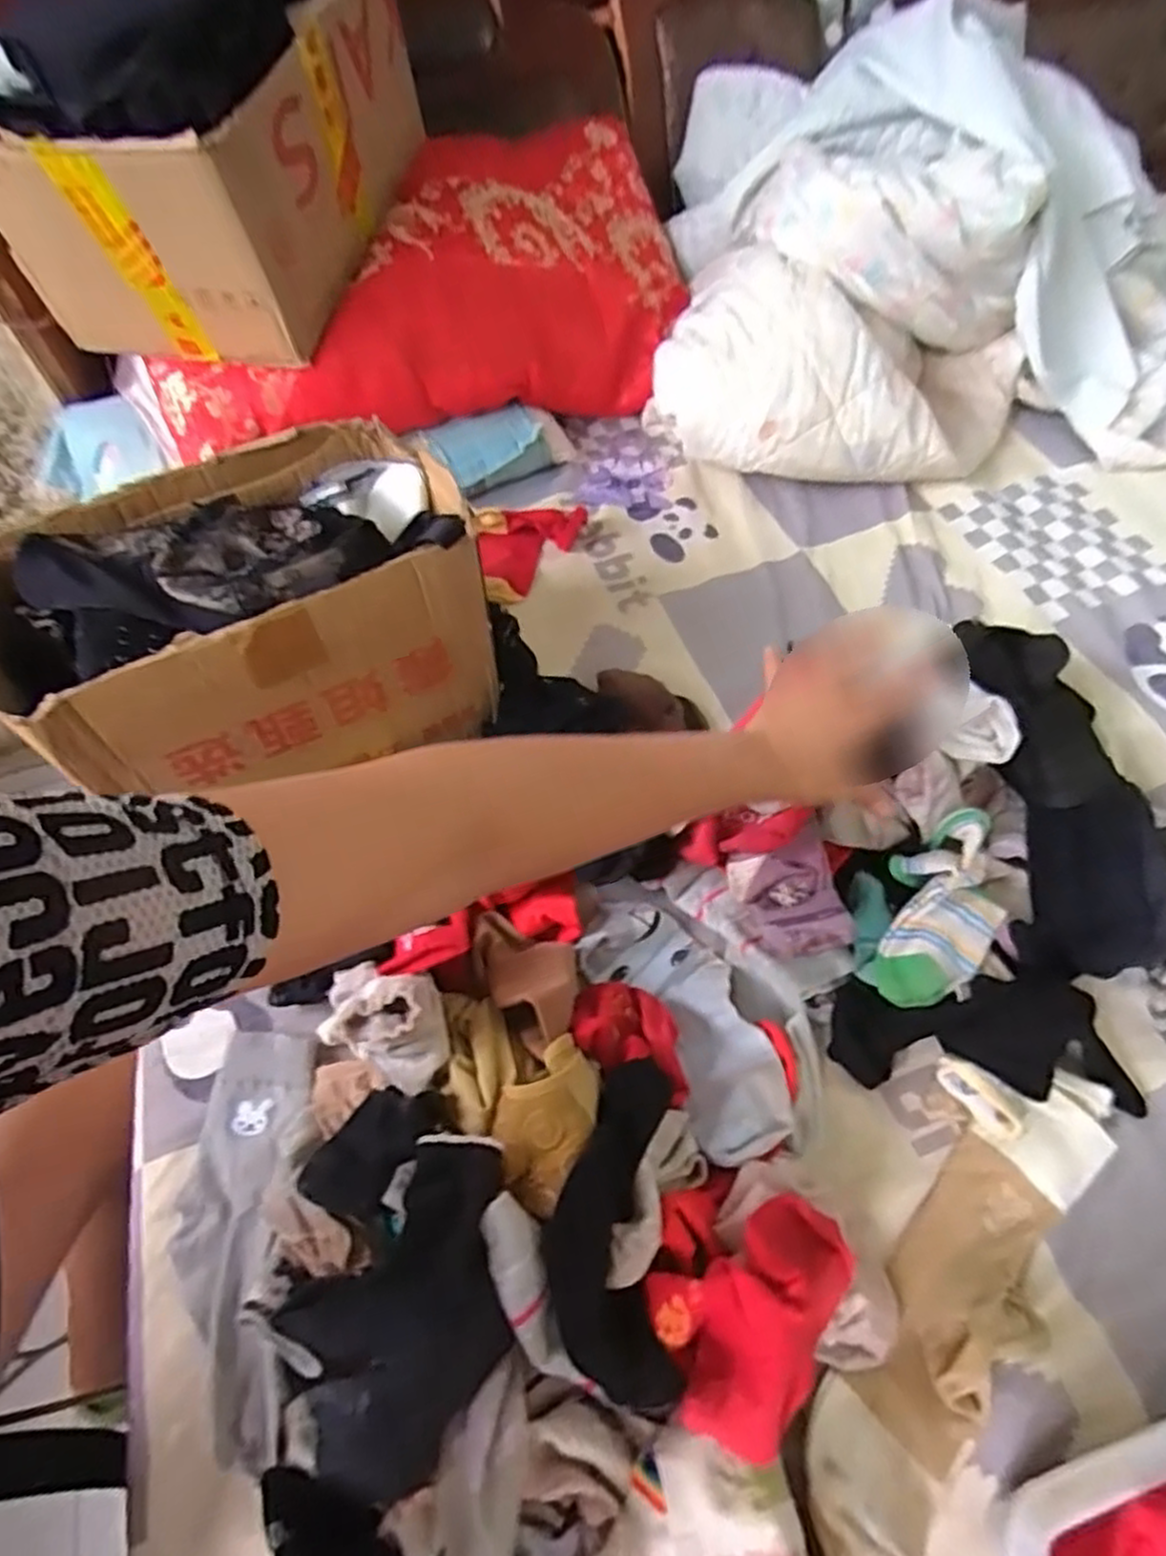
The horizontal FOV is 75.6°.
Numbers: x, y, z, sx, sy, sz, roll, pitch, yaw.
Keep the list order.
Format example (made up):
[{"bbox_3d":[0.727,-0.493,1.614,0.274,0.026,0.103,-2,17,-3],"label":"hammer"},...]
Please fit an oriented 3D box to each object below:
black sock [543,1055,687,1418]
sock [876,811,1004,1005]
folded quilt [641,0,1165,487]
[{"bbox_3d":[0.016,0.248,0.424,0.070,0.027,0.166,0,57,2],"label":"black sock"},{"bbox_3d":[0.255,0.095,0.536,0.075,0.033,0.140,21,78,15],"label":"sock"},{"bbox_3d":[0.403,-0.568,0.845,0.658,0.288,0.385,-7,58,-2],"label":"folded quilt"}]

